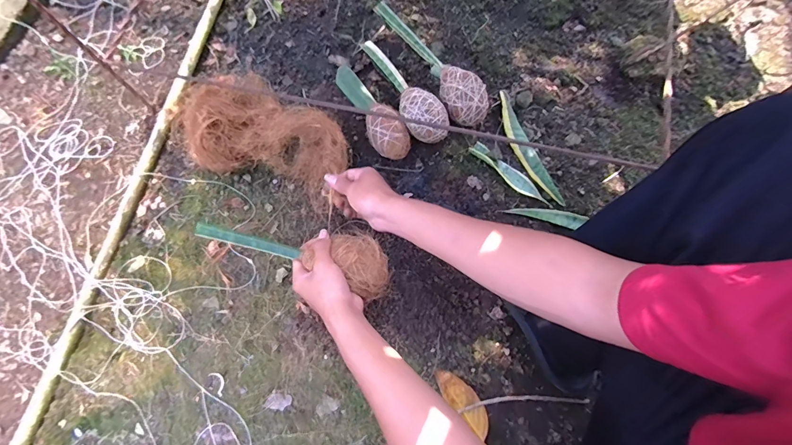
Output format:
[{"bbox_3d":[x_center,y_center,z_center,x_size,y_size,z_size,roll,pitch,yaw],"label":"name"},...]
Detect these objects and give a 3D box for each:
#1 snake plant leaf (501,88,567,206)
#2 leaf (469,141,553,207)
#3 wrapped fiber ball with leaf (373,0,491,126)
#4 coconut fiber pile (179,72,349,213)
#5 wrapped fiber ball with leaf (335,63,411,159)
[{"bbox_3d":[0.238,-0.137,0.700,0.035,0.031,0.242,-19,73,-5],"label":"snake plant leaf"},{"bbox_3d":[0.211,-0.090,0.695,0.173,0.017,0.032,41,77,12],"label":"leaf"},{"bbox_3d":[0.069,-0.297,0.724,0.073,0.086,0.283,-37,75,-11],"label":"wrapped fiber ball with leaf"},{"bbox_3d":[-0.213,-0.145,0.650,0.259,0.111,0.149,20,74,6],"label":"coconut fiber pile"},{"bbox_3d":[-0.044,-0.212,0.716,0.062,0.069,0.220,-27,74,-8],"label":"wrapped fiber ball with leaf"}]

